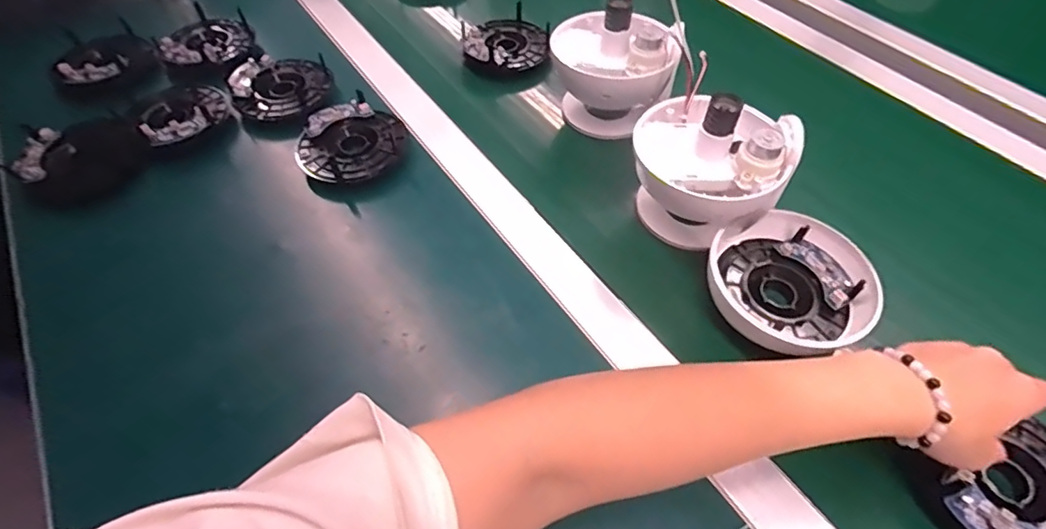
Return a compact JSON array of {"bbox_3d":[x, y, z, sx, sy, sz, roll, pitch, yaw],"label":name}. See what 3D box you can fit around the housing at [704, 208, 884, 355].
[{"bbox_3d":[0.197,0.013,0.392,0.115,0.028,0.103,36,62,23],"label":"housing"}]

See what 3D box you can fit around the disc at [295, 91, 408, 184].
[{"bbox_3d":[-0.162,-0.117,0.500,0.098,0.020,0.088,-20,56,-13],"label":"disc"}]

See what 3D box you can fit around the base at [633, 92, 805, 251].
[{"bbox_3d":[0.146,-0.077,0.430,0.120,0.109,0.106,26,59,18],"label":"base"}]

